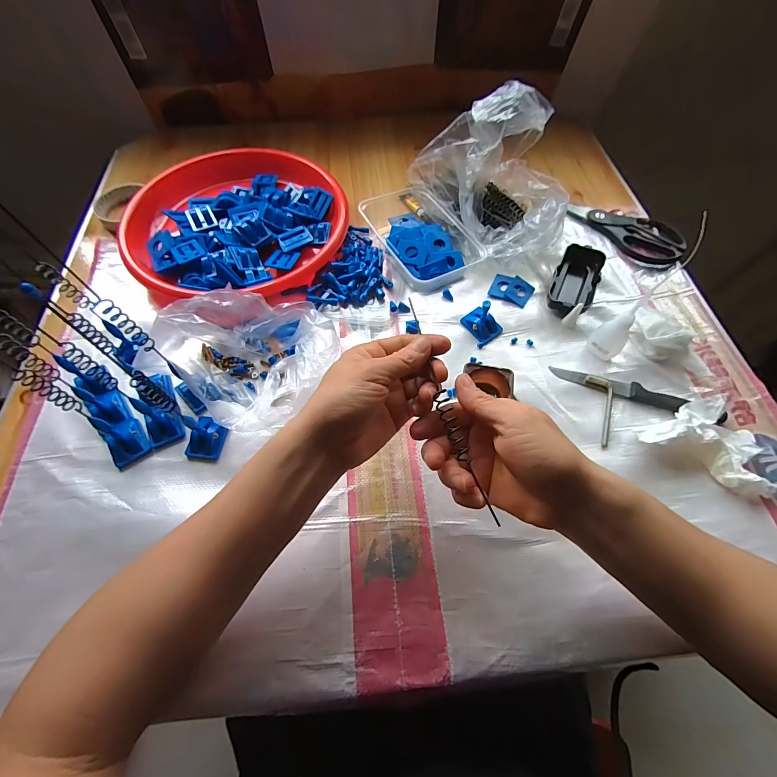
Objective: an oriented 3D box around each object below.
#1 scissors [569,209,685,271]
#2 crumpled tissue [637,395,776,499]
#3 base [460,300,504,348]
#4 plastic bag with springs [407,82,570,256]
[{"bbox_3d":[0.344,-0.227,0.511,0.071,0.018,0.168,-34,67,-17],"label":"scissors"},{"bbox_3d":[0.317,0.050,0.351,0.115,0.038,0.066,28,65,14],"label":"crumpled tissue"},{"bbox_3d":[0.115,-0.086,0.423,0.038,0.042,0.045,-26,65,-13],"label":"base"},{"bbox_3d":[0.149,-0.278,0.469,0.165,0.142,0.209,-19,64,-10],"label":"plastic bag with springs"}]

